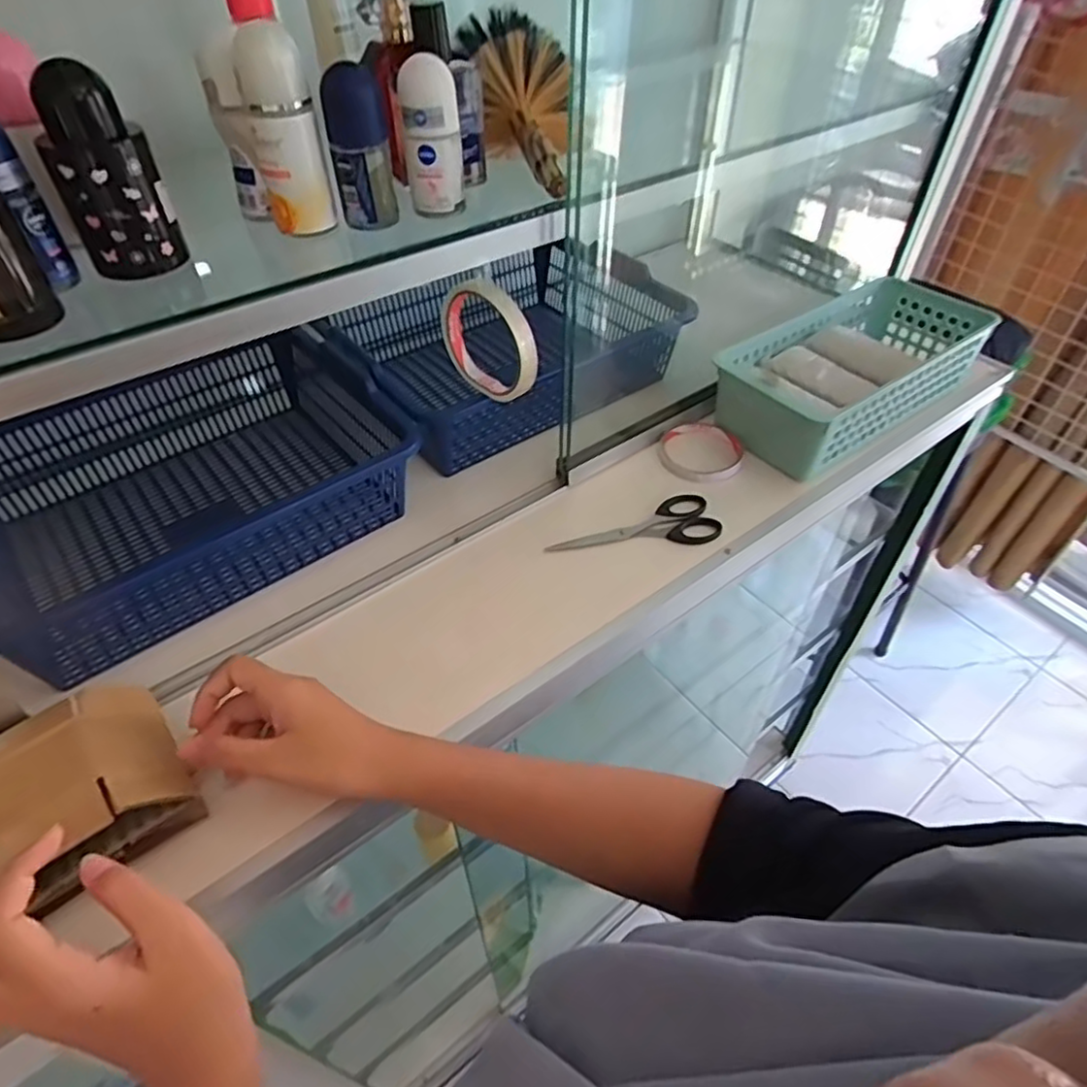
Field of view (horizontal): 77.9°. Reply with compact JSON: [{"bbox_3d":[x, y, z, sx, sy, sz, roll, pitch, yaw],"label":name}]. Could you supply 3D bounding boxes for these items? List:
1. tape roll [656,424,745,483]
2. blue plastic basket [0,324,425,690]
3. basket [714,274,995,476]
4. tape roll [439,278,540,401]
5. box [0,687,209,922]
[{"bbox_3d":[0.156,-0.093,0.668,0.082,0.011,0.087,1,47,-1],"label":"tape roll"},{"bbox_3d":[-0.323,-0.057,0.585,0.347,0.094,0.254,-30,55,-27],"label":"blue plastic basket"},{"bbox_3d":[0.324,-0.188,0.717,0.334,0.082,0.146,-28,54,-26],"label":"basket"},{"bbox_3d":[-0.042,-0.153,0.499,0.013,0.086,0.099,-35,57,-29],"label":"tape roll"},{"bbox_3d":[-0.283,0.151,0.390,0.130,0.055,0.104,-30,55,-26],"label":"box"}]

